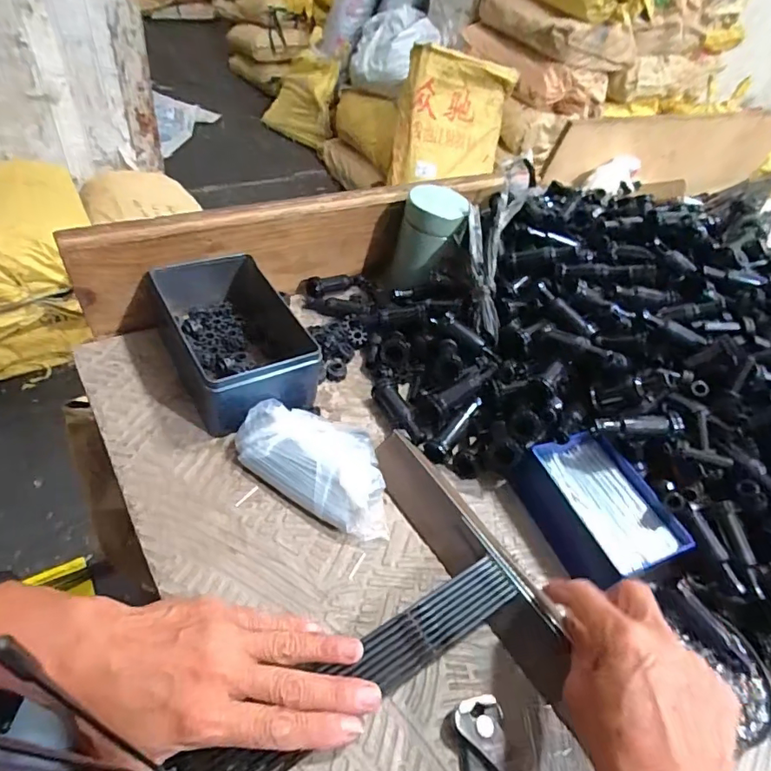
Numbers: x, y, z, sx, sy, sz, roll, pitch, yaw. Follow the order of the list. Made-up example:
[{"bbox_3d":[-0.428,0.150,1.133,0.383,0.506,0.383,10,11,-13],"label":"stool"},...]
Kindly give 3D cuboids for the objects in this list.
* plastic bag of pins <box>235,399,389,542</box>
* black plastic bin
[{"bbox_3d":[-0.047,0.057,0.382,0.125,0.034,0.066,30,48,14],"label":"plastic bag of pins"},{"bbox_3d":[-0.128,-0.043,0.440,0.108,0.061,0.154,-18,54,-28],"label":"black plastic bin"}]

